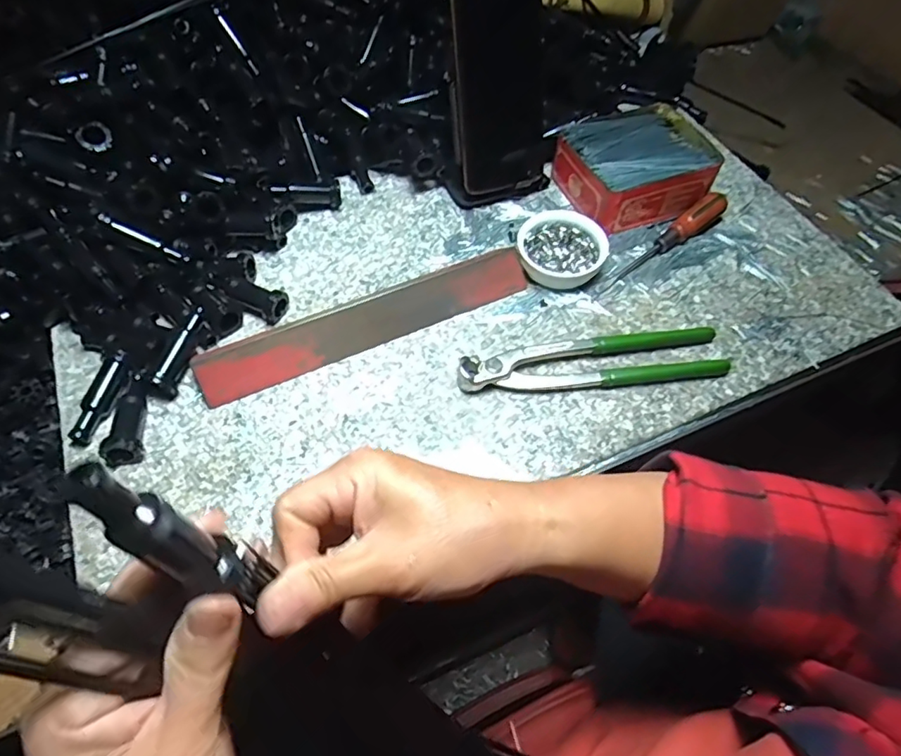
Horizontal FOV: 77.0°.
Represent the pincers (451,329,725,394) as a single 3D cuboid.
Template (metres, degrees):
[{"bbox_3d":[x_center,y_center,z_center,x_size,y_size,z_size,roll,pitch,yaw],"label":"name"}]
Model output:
[{"bbox_3d":[0.106,-0.012,0.419,0.198,0.017,0.042,-7,58,-6],"label":"pincers"}]

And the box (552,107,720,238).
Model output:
[{"bbox_3d":[0.168,-0.192,0.517,0.124,0.042,0.103,-21,60,-14],"label":"box"}]

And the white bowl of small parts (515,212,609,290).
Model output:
[{"bbox_3d":[0.090,-0.105,0.471,0.073,0.028,0.066,22,60,12],"label":"white bowl of small parts"}]

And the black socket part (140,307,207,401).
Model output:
[{"bbox_3d":[-0.198,-0.019,0.409,0.023,0.022,0.069,13,58,7],"label":"black socket part"}]

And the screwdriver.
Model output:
[{"bbox_3d":[0.183,-0.114,0.483,0.154,0.024,0.022,-38,66,-22],"label":"screwdriver"}]

